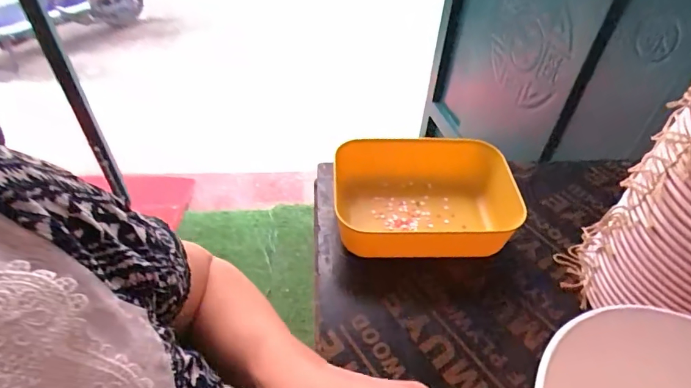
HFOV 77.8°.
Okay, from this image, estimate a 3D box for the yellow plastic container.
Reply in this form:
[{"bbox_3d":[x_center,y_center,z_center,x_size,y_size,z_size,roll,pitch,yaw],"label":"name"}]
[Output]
[{"bbox_3d":[0.089,0.006,0.480,0.196,0.058,0.143,1,45,-2],"label":"yellow plastic container"}]

